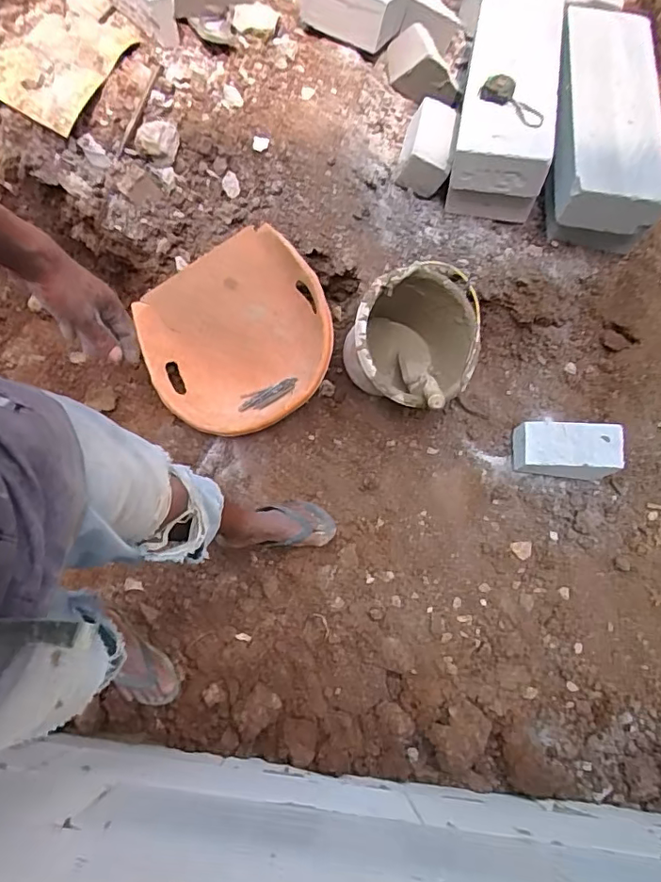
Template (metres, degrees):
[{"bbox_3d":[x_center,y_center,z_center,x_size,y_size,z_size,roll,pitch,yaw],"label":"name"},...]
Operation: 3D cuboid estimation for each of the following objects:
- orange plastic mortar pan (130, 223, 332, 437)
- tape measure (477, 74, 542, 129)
[{"bbox_3d":[-0.217,-0.228,1.207,0.441,0.121,0.393,-28,103,12],"label":"orange plastic mortar pan"},{"bbox_3d":[0.409,-0.754,1.178,0.162,0.042,0.057,39,73,13],"label":"tape measure"}]

